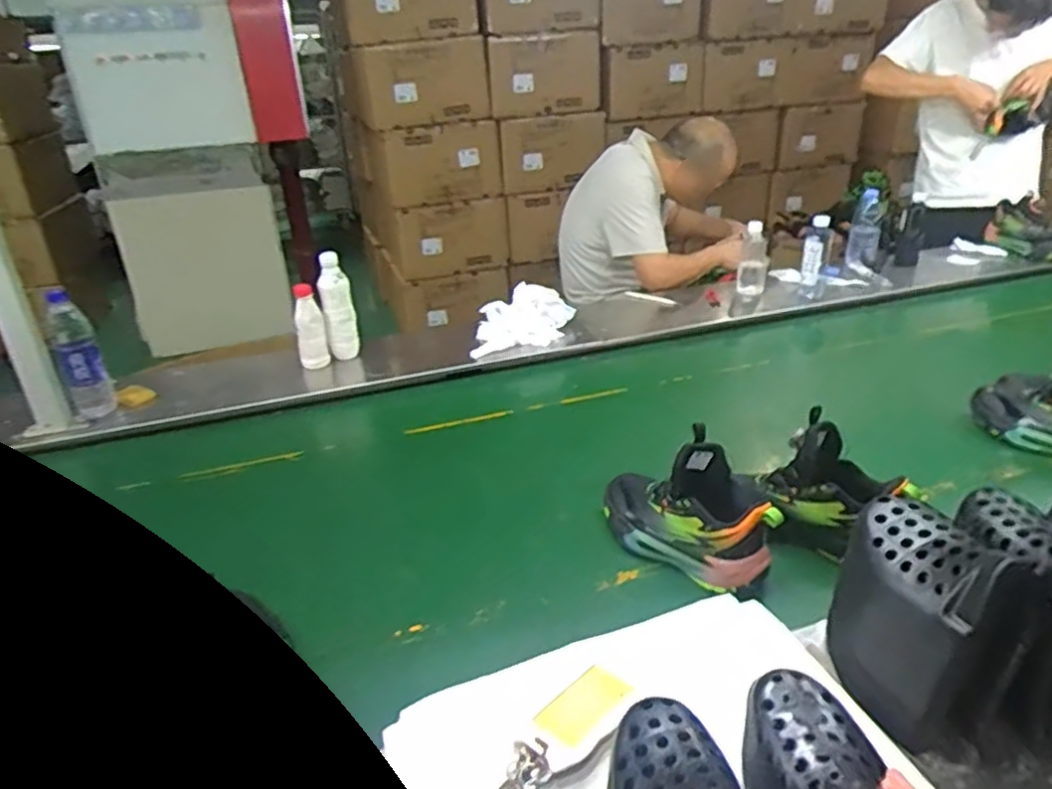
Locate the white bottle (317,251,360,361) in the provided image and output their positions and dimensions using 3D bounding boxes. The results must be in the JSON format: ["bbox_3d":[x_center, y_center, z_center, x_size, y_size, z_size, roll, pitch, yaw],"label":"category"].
[{"bbox_3d":[-0.366,-0.171,1.365,0.057,0.198,0.066,-9,27,-11],"label":"white bottle"}]

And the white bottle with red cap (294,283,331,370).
[{"bbox_3d":[-0.418,-0.129,1.344,0.058,0.155,0.067,-12,27,-16],"label":"white bottle with red cap"}]

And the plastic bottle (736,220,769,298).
[{"bbox_3d":[0.528,-0.315,1.631,0.066,0.167,0.061,7,28,20],"label":"plastic bottle"}]

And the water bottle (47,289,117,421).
[{"bbox_3d":[-0.740,-0.059,1.157,0.062,0.213,0.065,-17,29,-24],"label":"water bottle"}]

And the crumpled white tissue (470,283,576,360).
[{"bbox_3d":[-0.007,-0.147,1.443,0.203,0.096,0.174,-1,27,7],"label":"crumpled white tissue"}]

